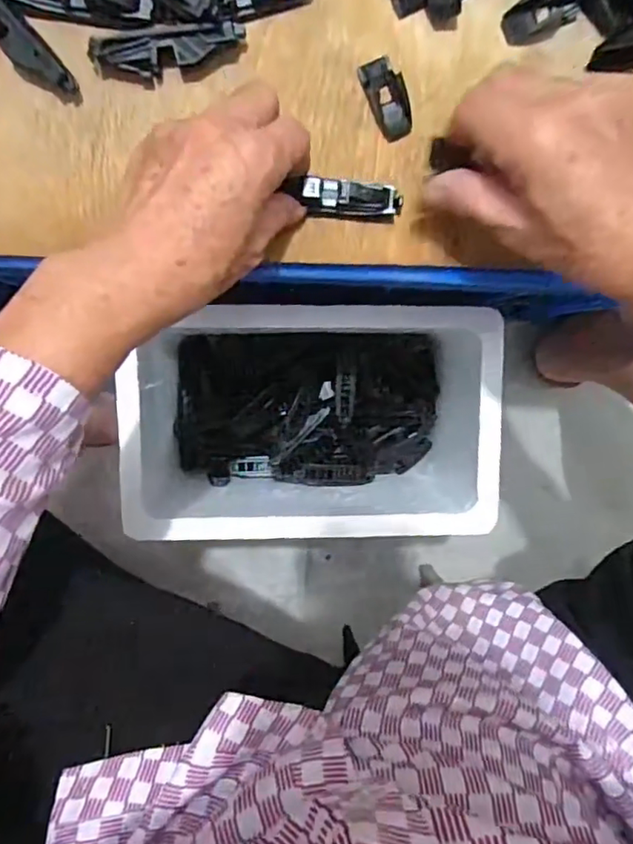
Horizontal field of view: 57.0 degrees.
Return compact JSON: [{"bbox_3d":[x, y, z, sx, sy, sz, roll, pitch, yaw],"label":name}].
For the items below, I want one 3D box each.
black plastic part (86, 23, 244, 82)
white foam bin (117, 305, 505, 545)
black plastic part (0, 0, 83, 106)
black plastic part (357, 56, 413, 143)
[{"bbox_3d":[-0.080,-0.200,0.314,0.081,0.015,0.022,-3,99,-3],"label":"black plastic part"},{"bbox_3d":[-0.007,0.001,0.542,0.309,0.154,0.174,-2,96,-2],"label":"white foam bin"},{"bbox_3d":[-0.162,-0.205,0.310,0.021,0.016,0.081,-41,99,3],"label":"black plastic part"},{"bbox_3d":[0.040,-0.182,0.326,0.020,0.012,0.044,-24,99,1],"label":"black plastic part"}]

